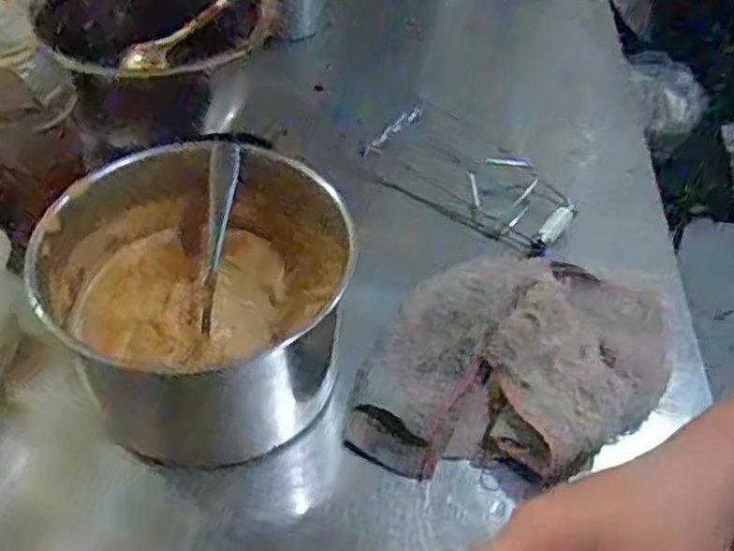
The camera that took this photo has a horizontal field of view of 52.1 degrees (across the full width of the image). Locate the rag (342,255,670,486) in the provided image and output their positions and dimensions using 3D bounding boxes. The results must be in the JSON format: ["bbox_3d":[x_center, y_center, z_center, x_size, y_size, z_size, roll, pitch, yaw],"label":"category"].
[{"bbox_3d":[0.111,0.056,0.538,0.197,0.057,0.206,17,47,10],"label":"rag"}]

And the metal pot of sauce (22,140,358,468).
[{"bbox_3d":[-0.110,0.008,0.515,0.191,0.112,0.178,5,47,-2],"label":"metal pot of sauce"}]

